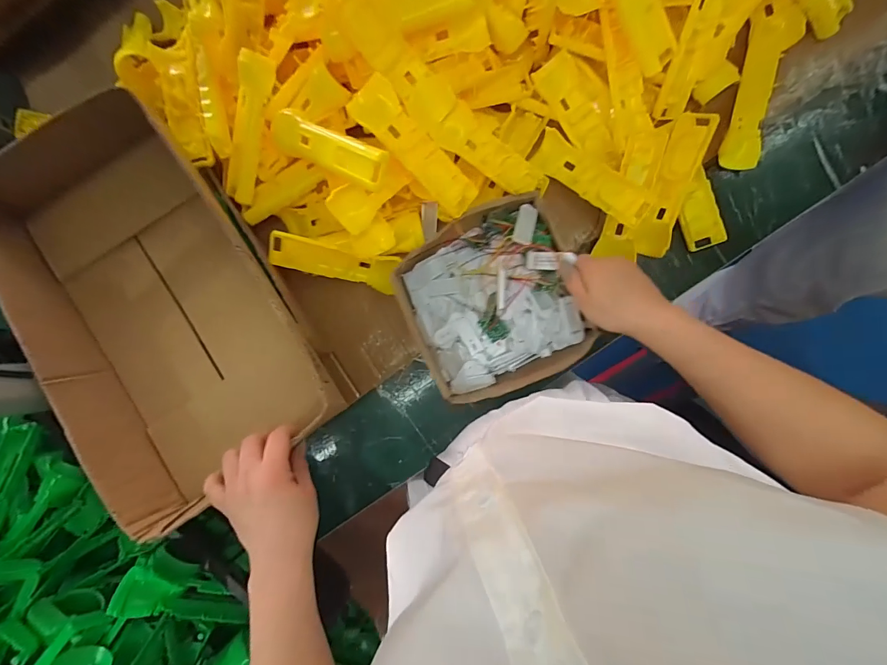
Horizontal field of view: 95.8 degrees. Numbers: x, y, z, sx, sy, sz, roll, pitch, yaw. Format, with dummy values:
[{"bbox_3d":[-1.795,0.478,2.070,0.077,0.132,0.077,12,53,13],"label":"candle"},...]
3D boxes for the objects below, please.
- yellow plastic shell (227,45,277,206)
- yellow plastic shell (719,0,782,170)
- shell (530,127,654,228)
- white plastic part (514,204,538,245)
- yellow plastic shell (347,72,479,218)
[{"bbox_3d":[-0.228,-0.234,0.470,0.032,0.020,0.161,24,114,6],"label":"yellow plastic shell"},{"bbox_3d":[0.387,-0.305,0.498,0.044,0.022,0.205,13,89,6],"label":"yellow plastic shell"},{"bbox_3d":[0.178,-0.189,0.487,0.043,0.025,0.157,-46,69,2],"label":"shell"},{"bbox_3d":[0.096,-0.127,0.469,0.023,0.007,0.051,11,75,6],"label":"white plastic part"},{"bbox_3d":[-0.028,-0.200,0.445,0.163,0.013,0.048,42,92,-21],"label":"yellow plastic shell"}]

